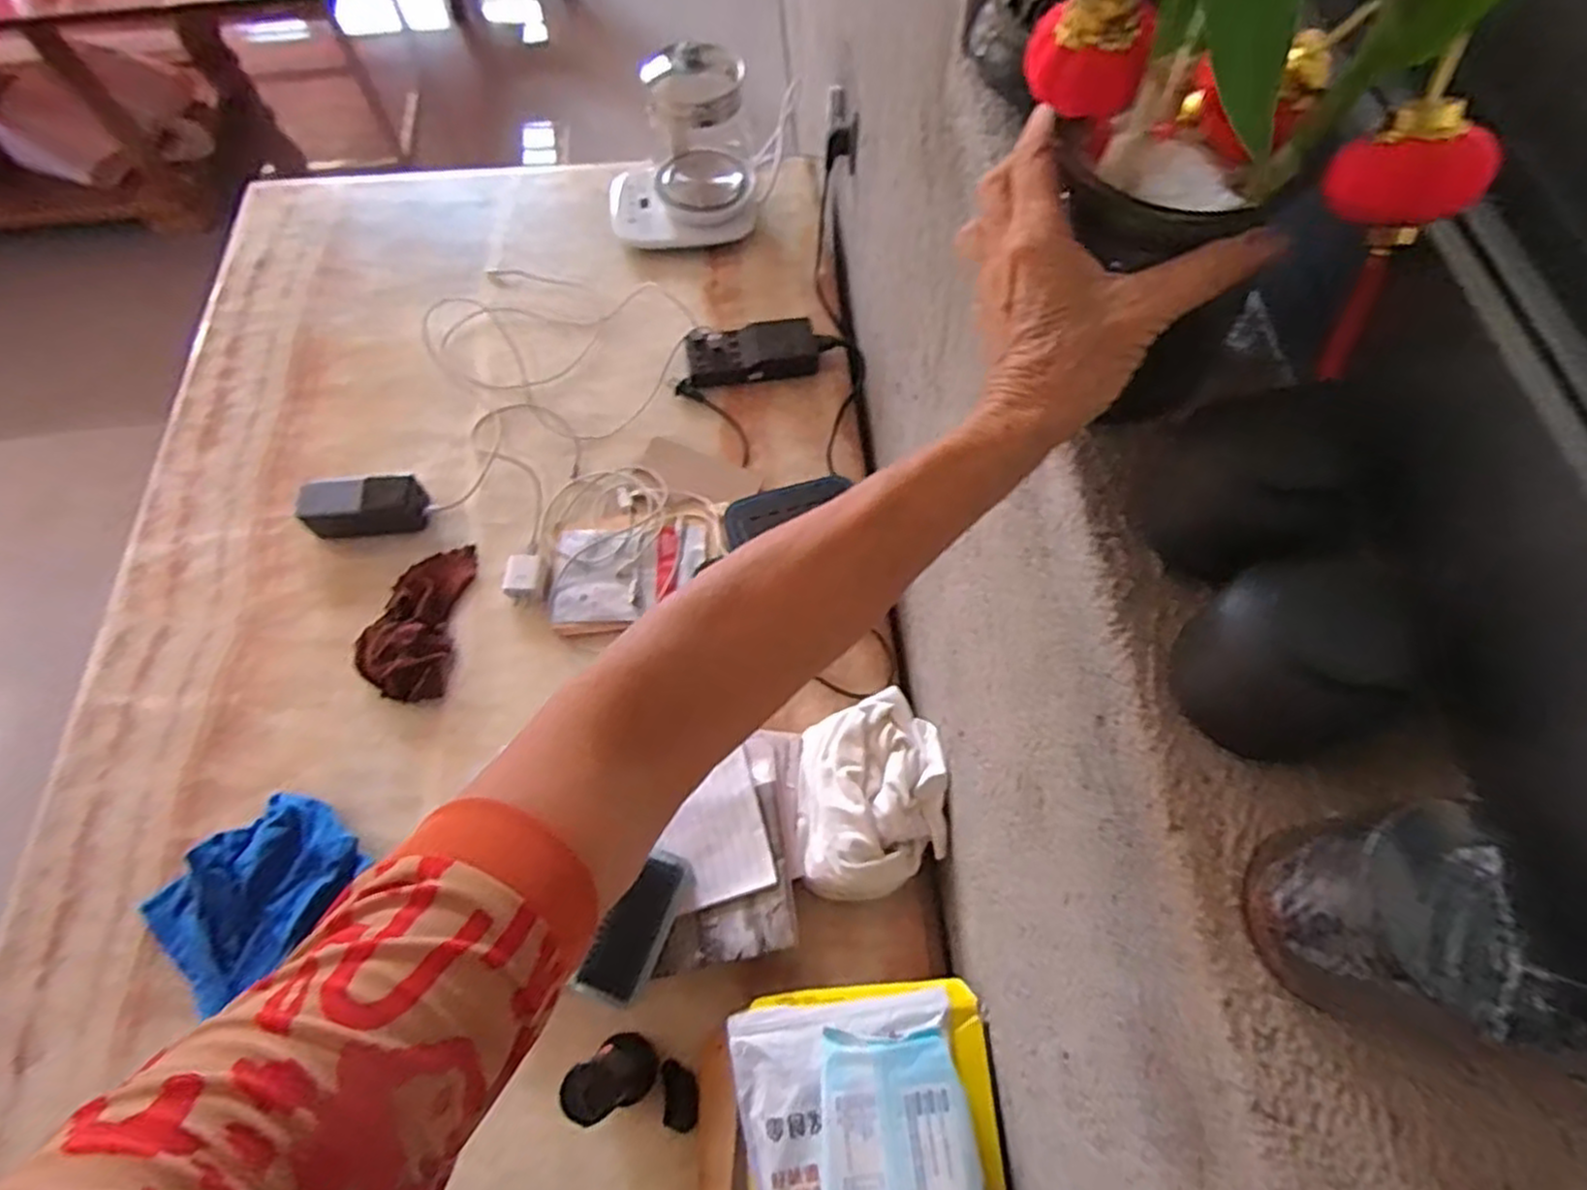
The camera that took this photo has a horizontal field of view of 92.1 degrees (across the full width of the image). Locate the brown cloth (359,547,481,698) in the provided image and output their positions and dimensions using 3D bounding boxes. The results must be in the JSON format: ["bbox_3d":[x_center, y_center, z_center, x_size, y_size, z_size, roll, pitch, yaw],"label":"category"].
[{"bbox_3d":[-0.415,0.025,0.840,0.098,0.034,0.187,-1,65,0],"label":"brown cloth"}]

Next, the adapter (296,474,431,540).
[{"bbox_3d":[-0.496,-0.104,0.886,0.132,0.054,0.055,-7,65,-3],"label":"adapter"}]

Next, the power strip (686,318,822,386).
[{"bbox_3d":[-0.052,-0.314,0.994,0.170,0.041,0.080,-6,65,-2],"label":"power strip"}]

